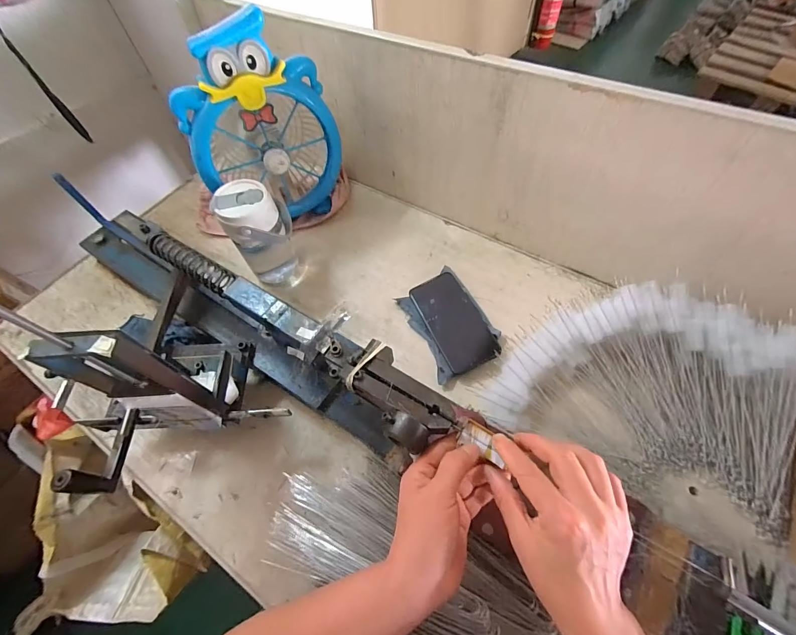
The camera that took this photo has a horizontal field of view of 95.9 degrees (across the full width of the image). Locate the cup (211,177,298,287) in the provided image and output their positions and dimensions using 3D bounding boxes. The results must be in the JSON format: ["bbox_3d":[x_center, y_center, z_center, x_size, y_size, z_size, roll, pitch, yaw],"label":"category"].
[{"bbox_3d":[-0.204,-0.120,0.561,0.094,0.164,0.086,-31,63,-15],"label":"cup"}]

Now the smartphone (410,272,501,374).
[{"bbox_3d":[0.081,0.003,0.543,0.076,0.008,0.158,-29,62,4],"label":"smartphone"}]

